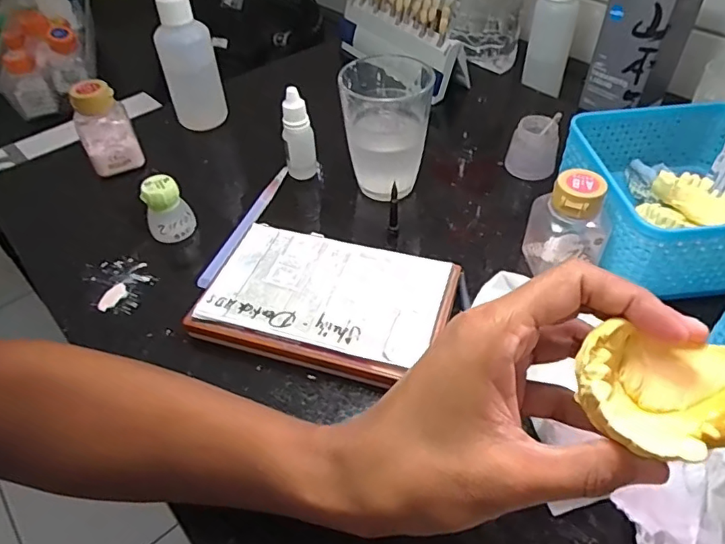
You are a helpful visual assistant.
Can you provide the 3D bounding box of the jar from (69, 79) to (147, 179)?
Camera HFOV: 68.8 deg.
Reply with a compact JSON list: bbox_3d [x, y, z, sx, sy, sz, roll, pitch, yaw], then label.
[{"bbox_3d":[-0.219,-0.122,0.448,0.045,0.071,0.034,-23,50,-17],"label":"jar"}]

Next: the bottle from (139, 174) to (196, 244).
[{"bbox_3d":[-0.146,-0.046,0.395,0.031,0.046,0.026,-23,49,-17],"label":"bottle"}]

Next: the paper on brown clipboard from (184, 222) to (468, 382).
[{"bbox_3d":[-0.023,0.015,0.334,0.147,0.012,0.094,13,49,15],"label":"paper on brown clipboard"}]

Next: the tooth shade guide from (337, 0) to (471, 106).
[{"bbox_3d":[0.035,-0.253,0.550,0.051,0.082,0.175,-27,51,-21],"label":"tooth shade guide"}]

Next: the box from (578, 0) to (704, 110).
[{"bbox_3d":[0.244,-0.200,0.465,0.051,0.110,0.061,-34,54,-26],"label":"box"}]

